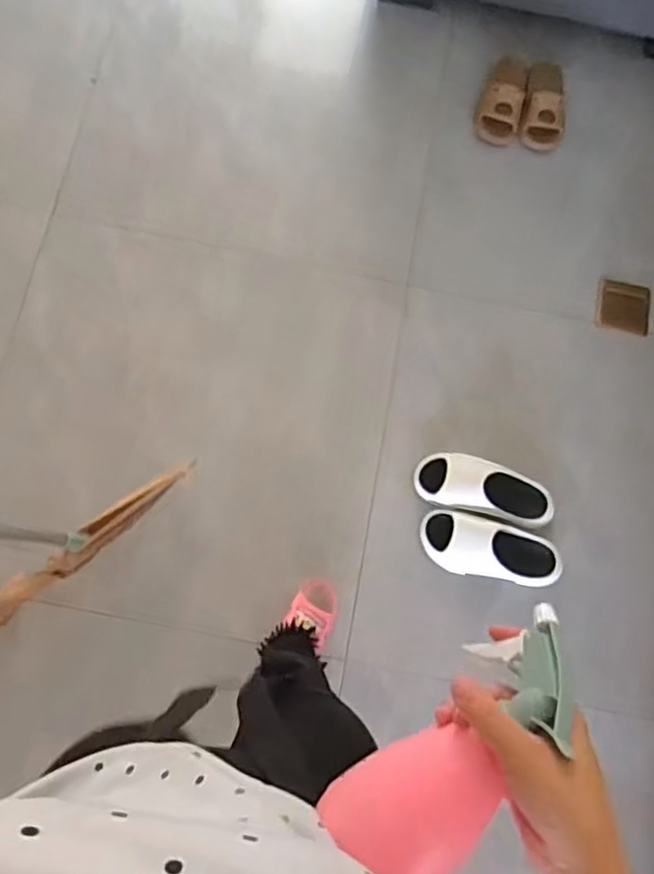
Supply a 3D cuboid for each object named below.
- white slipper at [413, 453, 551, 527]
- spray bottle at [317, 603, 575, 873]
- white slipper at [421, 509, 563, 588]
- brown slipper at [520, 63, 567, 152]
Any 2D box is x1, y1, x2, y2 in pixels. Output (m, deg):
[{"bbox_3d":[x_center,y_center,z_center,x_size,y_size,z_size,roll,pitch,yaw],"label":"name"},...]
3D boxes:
[{"bbox_3d":[0.317,0.100,1.286,0.279,0.077,0.121,15,77,3],"label":"white slipper"},{"bbox_3d":[0.085,0.192,0.395,0.075,0.063,0.189,42,93,8],"label":"spray bottle"},{"bbox_3d":[0.323,0.220,1.255,0.283,0.071,0.126,15,77,3],"label":"white slipper"},{"bbox_3d":[0.503,-0.788,1.505,0.115,0.067,0.237,14,77,2],"label":"brown slipper"}]

